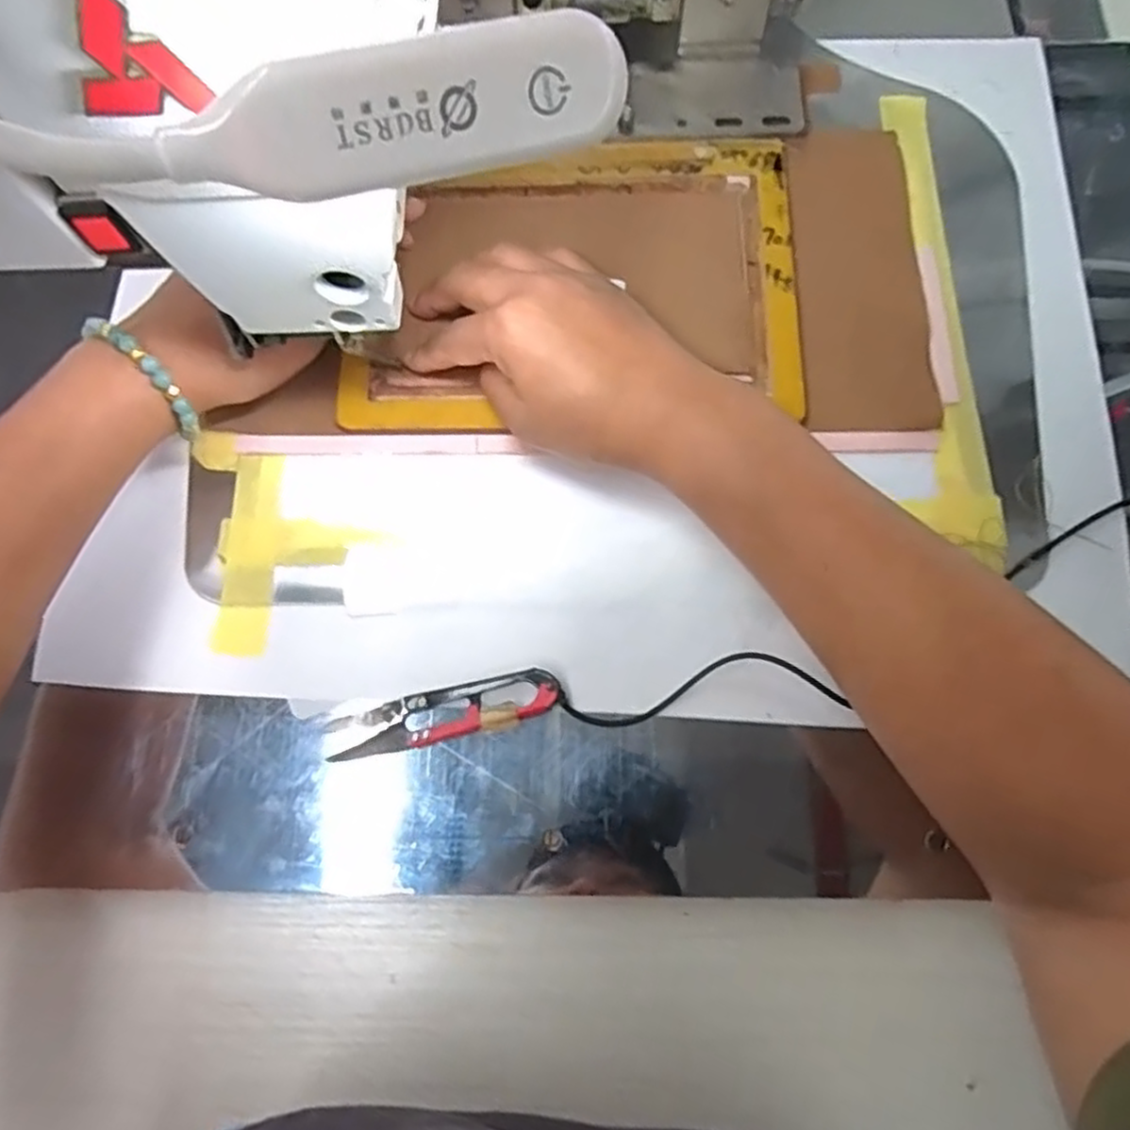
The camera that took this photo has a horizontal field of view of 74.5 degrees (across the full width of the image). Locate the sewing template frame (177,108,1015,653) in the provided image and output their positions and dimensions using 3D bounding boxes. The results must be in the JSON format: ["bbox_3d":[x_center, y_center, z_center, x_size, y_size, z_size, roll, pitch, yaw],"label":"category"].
[{"bbox_3d":[0.026,-0.109,0.376,0.418,0.013,0.256,-6,76,0],"label":"sewing template frame"}]

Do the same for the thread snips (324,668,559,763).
[{"bbox_3d":[-0.053,0.066,0.327,0.102,0.011,0.024,-13,74,-1],"label":"thread snips"}]

